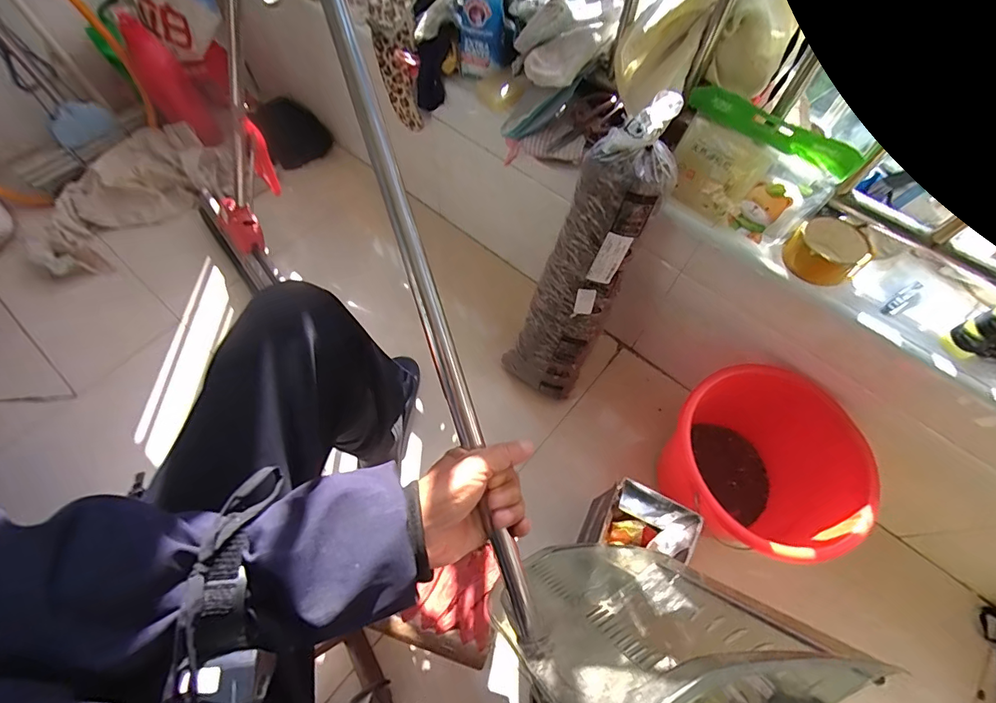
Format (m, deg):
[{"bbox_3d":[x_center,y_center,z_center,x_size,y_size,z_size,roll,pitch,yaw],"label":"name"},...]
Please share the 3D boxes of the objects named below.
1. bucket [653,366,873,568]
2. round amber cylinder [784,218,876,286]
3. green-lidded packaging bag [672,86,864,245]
[{"bbox_3d":[0.403,0.205,0.732,0.268,0.259,0.249,0,64,-1],"label":"bucket"},{"bbox_3d":[0.467,-0.145,0.620,0.106,0.047,0.094,-37,70,-17],"label":"round amber cylinder"},{"bbox_3d":[0.340,-0.250,0.614,0.218,0.123,0.073,36,67,18],"label":"green-lidded packaging bag"}]

